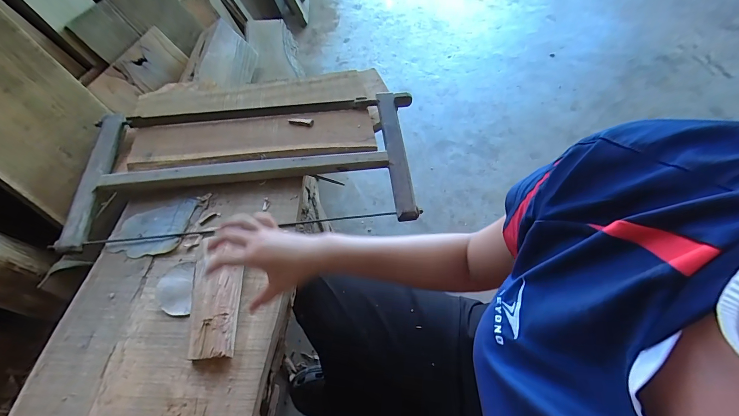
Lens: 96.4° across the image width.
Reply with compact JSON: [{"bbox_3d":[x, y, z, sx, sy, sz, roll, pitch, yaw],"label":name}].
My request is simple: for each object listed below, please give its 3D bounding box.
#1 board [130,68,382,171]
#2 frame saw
[{"bbox_3d":[-0.230,-0.198,0.695,0.498,0.030,0.260,-5,60,-1],"label":"board"},{"bbox_3d":[-0.226,-0.093,0.634,0.609,0.083,0.315,-7,54,-1],"label":"frame saw"}]

